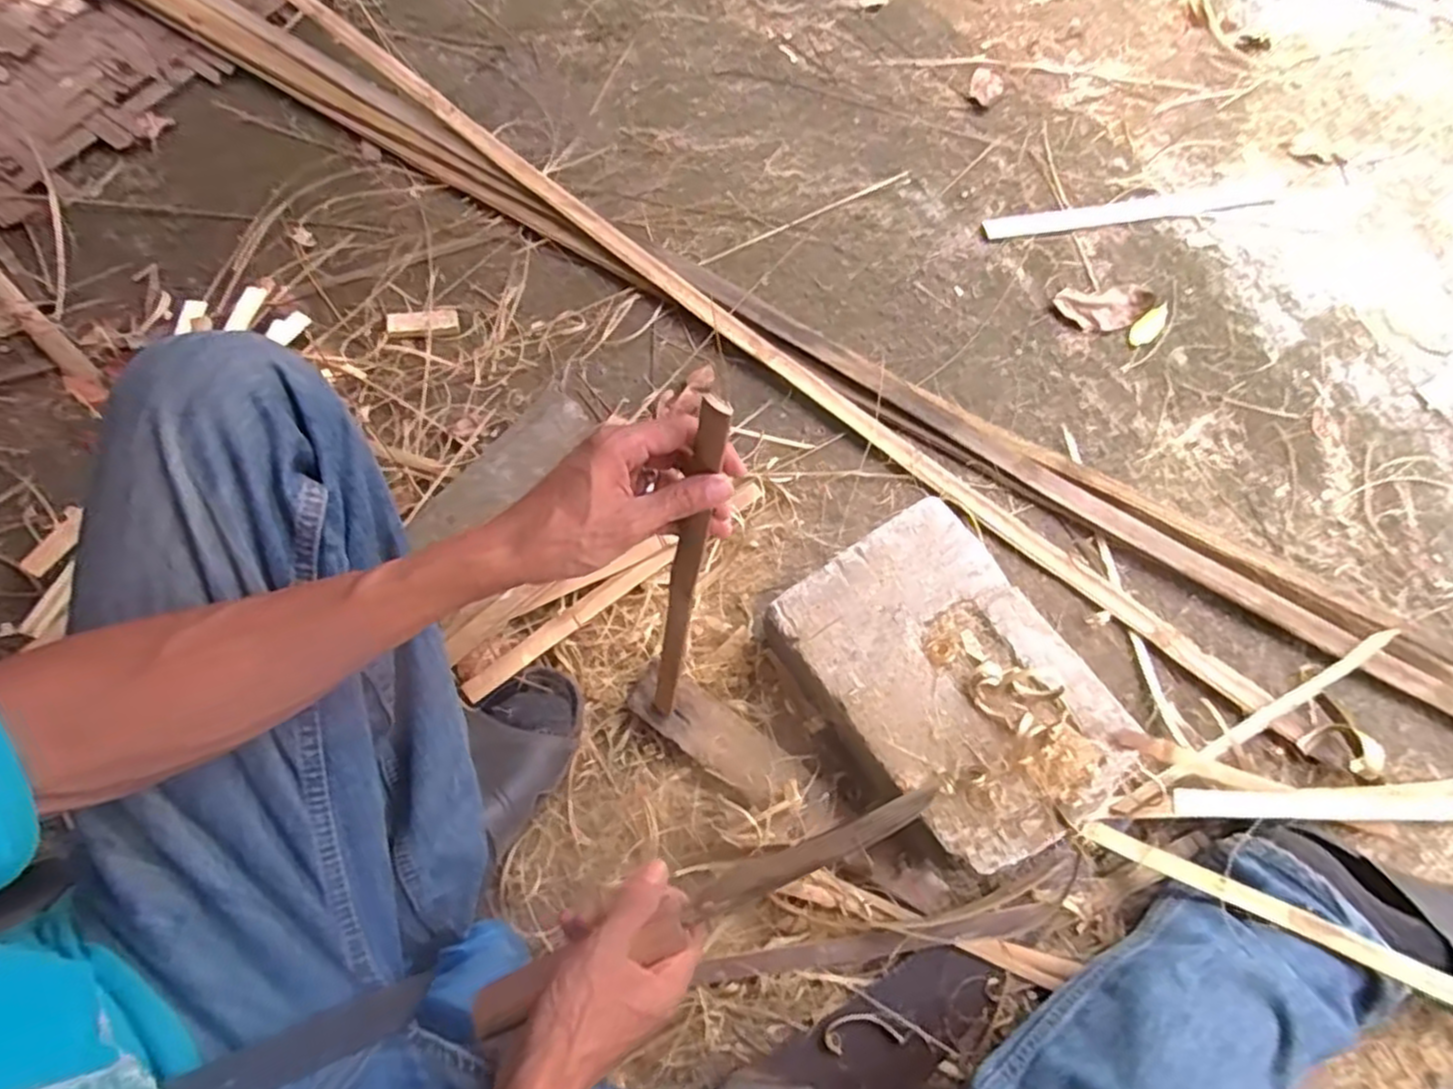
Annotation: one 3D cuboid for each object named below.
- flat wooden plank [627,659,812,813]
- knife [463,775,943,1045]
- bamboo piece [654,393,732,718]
[{"bbox_3d":[-0.012,0.174,0.649,0.180,0.023,0.053,34,69,16],"label":"flat wooden plank"},{"bbox_3d":[-0.005,0.225,0.448,0.313,0.020,0.024,-22,74,-9],"label":"knife"},{"bbox_3d":[-0.031,0.034,0.512,0.018,0.349,0.011,18,48,4],"label":"bamboo piece"}]

